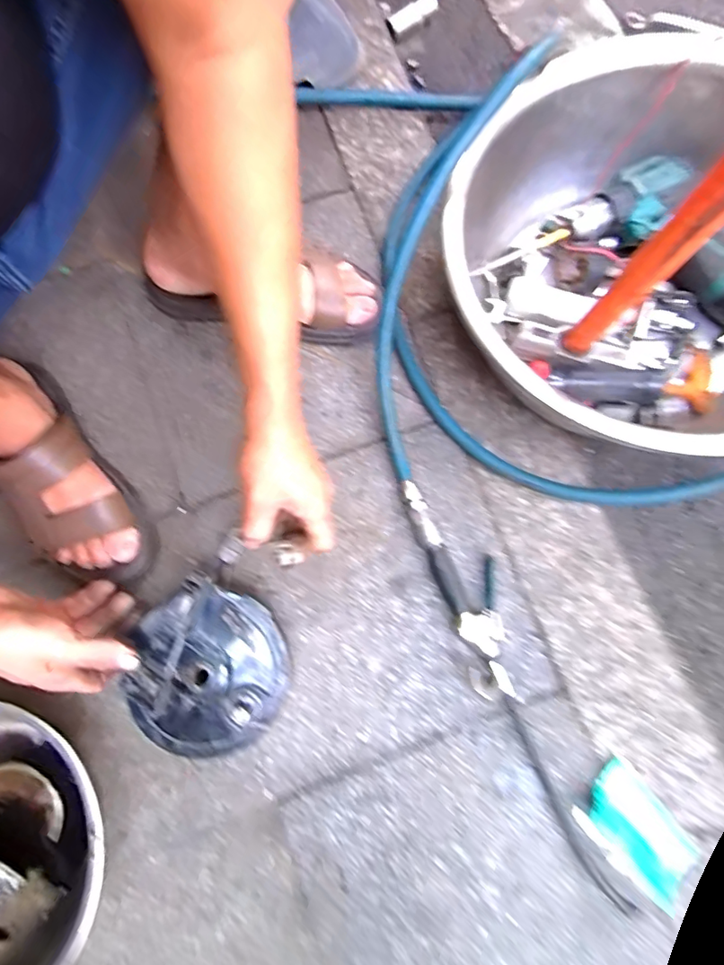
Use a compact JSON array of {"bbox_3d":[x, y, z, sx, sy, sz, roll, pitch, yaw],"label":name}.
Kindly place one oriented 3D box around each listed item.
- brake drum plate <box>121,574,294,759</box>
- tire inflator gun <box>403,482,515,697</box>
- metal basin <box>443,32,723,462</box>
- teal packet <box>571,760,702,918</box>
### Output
[{"bbox_3d":[-0.142,0.171,0.455,0.141,0.060,0.143,0,77,2],"label":"brake drum plate"},{"bbox_3d":[0.107,0.097,0.513,0.059,0.025,0.219,-21,77,-3],"label":"tire inflator gun"},{"bbox_3d":[0.282,-0.212,0.511,0.403,0.156,0.398,0,77,2],"label":"metal basin"},{"bbox_3d":[0.253,0.323,0.462,0.068,0.018,0.110,-40,79,-7],"label":"teal packet"}]

